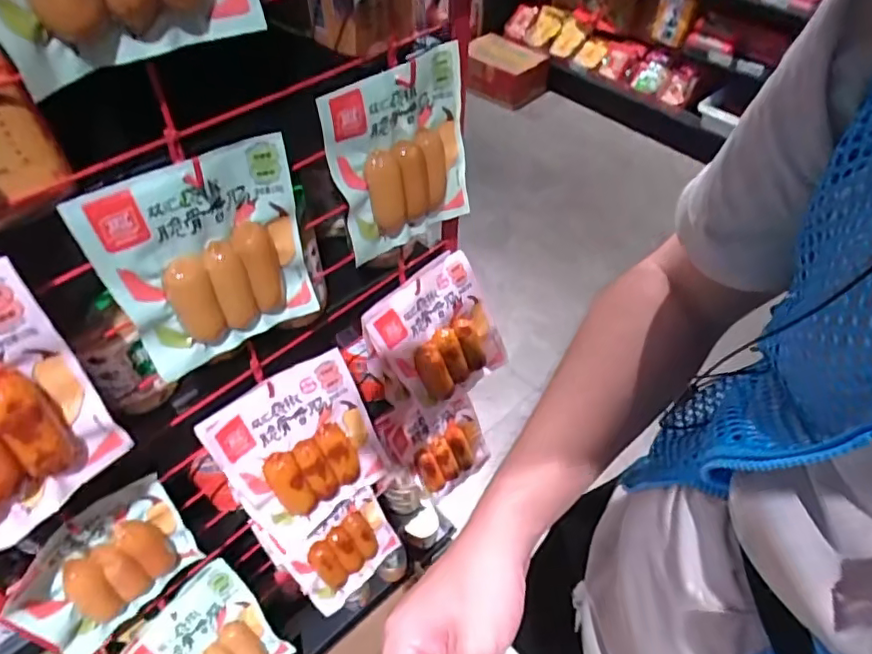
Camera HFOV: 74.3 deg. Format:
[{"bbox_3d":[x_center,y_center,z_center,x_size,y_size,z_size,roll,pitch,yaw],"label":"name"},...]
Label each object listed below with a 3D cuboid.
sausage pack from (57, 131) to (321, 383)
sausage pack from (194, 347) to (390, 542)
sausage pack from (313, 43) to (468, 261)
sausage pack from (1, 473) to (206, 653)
[{"bbox_3d":[-0.146,-0.043,0.380,0.125,0.142,0.020,-29,55,-23],"label":"sausage pack"},{"bbox_3d":[-0.116,0.111,0.508,0.127,0.144,0.022,-30,25,-21],"label":"sausage pack"},{"bbox_3d":[-0.026,-0.134,0.459,0.129,0.142,0.025,-30,56,-24],"label":"sausage pack"},{"bbox_3d":[-0.264,0.189,0.459,0.032,0.132,0.125,34,57,25],"label":"sausage pack"}]

